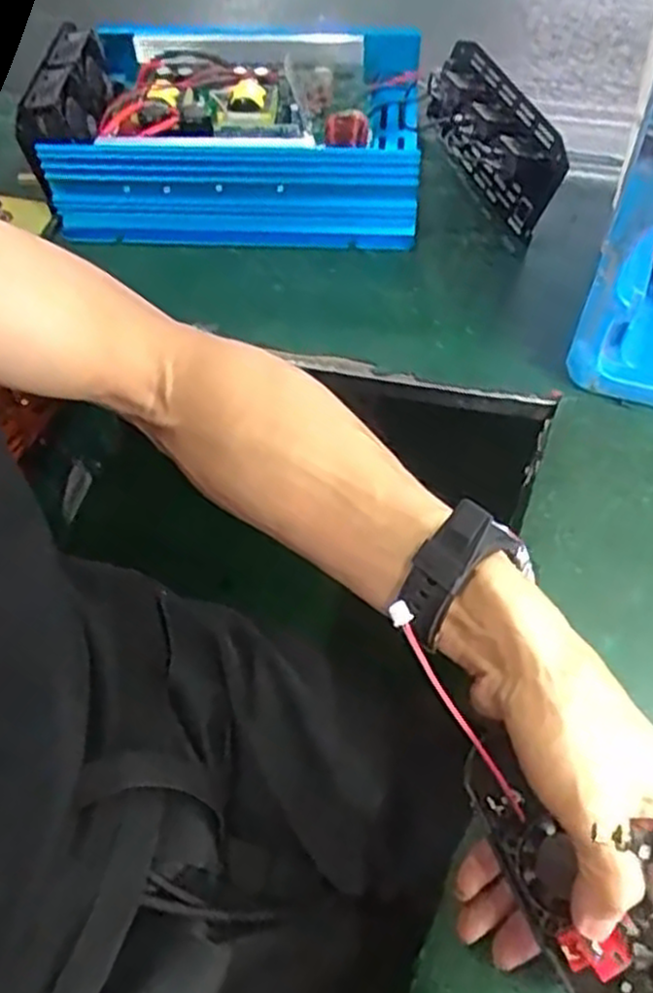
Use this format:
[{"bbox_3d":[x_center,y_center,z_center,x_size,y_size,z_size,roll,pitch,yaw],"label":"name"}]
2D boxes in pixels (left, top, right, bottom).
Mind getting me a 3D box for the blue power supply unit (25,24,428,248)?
[{"bbox_3d":[-0.077,-0.314,0.650,0.306,0.081,0.222,0,54,1],"label":"blue power supply unit"}]

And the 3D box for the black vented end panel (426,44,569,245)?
[{"bbox_3d":[0.126,-0.296,0.635,0.065,0.064,0.187,-14,55,-10],"label":"black vented end panel"}]

